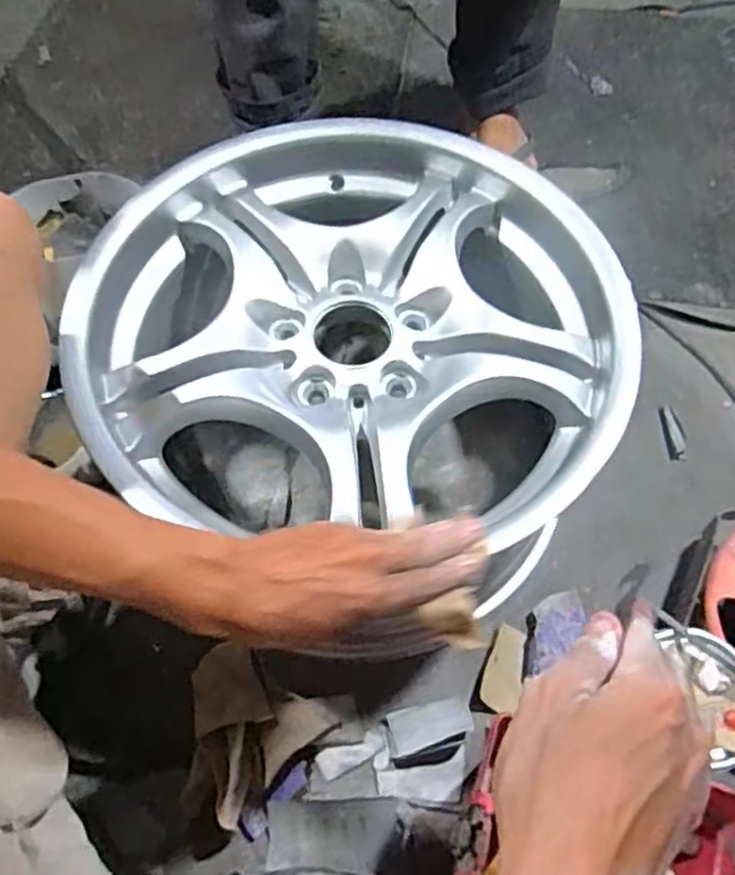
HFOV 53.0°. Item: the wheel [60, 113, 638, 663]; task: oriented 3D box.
[{"bbox_3d":[0.000,-0.074,0.666,0.426,0.199,0.444,-1,61,2],"label":"wheel"}]

